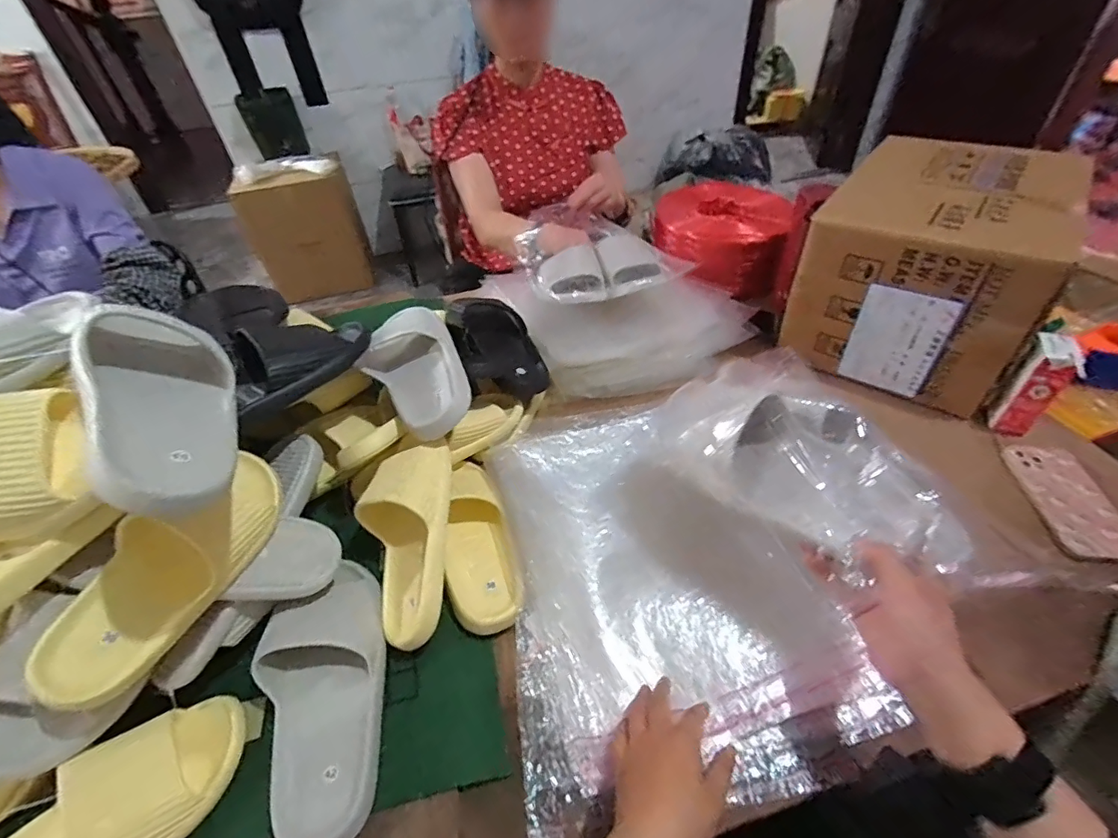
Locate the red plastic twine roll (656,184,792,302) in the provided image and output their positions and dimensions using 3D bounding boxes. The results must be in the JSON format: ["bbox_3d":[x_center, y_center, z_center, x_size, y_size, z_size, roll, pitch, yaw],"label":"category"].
[{"bbox_3d":[0.308,-0.354,0.975,0.244,0.119,0.218,17,48,21],"label":"red plastic twine roll"}]

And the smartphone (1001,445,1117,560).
[{"bbox_3d":[0.629,0.098,0.616,0.086,0.008,0.162,-2,47,9],"label":"smartphone"}]

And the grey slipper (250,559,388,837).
[{"bbox_3d":[-0.230,0.257,0.487,0.106,0.066,0.254,-12,44,-8],"label":"grey slipper"}]

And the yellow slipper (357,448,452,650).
[{"bbox_3d":[-0.171,0.135,0.554,0.098,0.067,0.208,-4,76,0],"label":"yellow slipper"}]

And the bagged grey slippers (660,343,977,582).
[{"bbox_3d":[0.204,0.030,0.460,0.134,0.080,0.261,-16,45,-12],"label":"bagged grey slippers"}]

